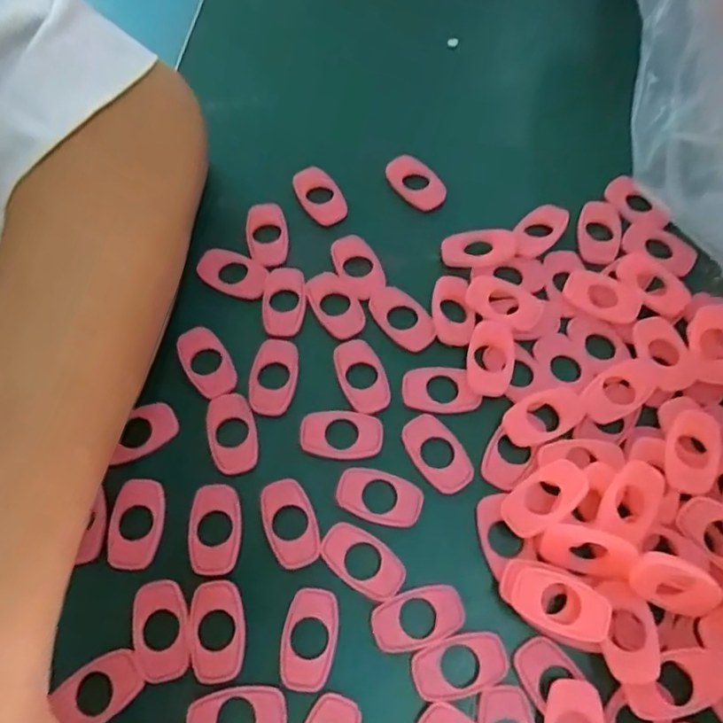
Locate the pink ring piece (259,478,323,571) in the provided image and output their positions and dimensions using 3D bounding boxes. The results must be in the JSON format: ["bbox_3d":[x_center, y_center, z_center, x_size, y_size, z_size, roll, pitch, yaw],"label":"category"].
[{"bbox_3d":[-0.027,0.060,0.229,0.019,0.004,0.032,-24,68,-8],"label":"pink ring piece"}]

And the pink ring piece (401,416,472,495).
[{"bbox_3d":[0.030,0.036,0.239,0.019,0.004,0.032,-34,69,-11],"label":"pink ring piece"}]

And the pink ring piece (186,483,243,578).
[{"bbox_3d":[-0.055,0.063,0.229,0.019,0.008,0.031,-4,66,1],"label":"pink ring piece"}]

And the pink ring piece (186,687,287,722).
[{"bbox_3d":[-0.041,0.118,0.201,0.032,0.004,0.018,-9,66,-1],"label":"pink ring piece"}]

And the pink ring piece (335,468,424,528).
[{"bbox_3d":[0.007,0.052,0.233,0.032,0.006,0.019,11,67,7],"label":"pink ring piece"}]

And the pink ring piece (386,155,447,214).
[{"bbox_3d":[0.026,-0.087,0.294,0.016,0.009,0.032,-41,71,-14],"label":"pink ring piece"}]

